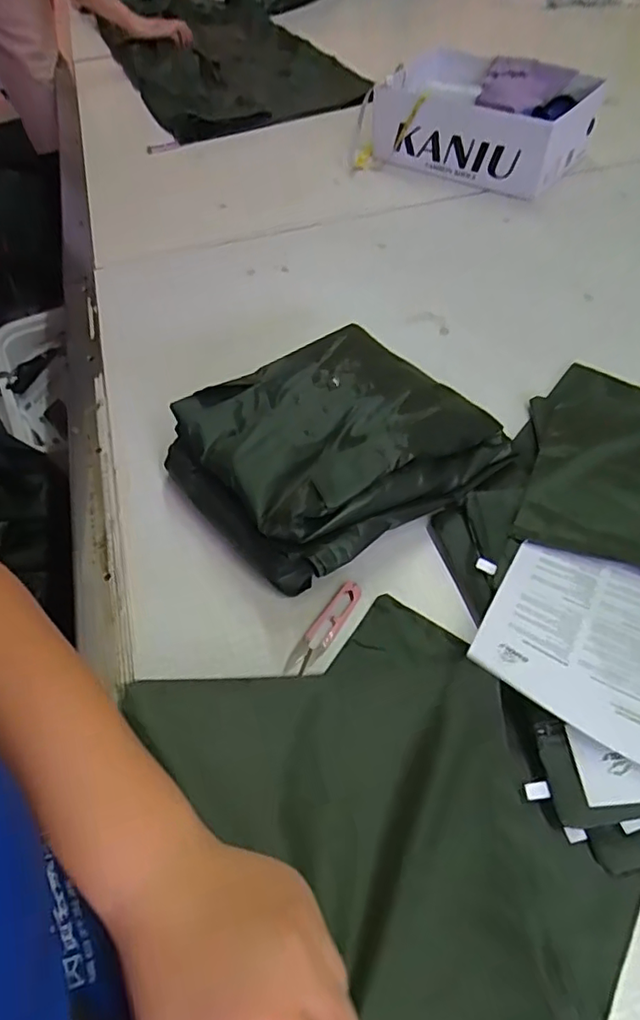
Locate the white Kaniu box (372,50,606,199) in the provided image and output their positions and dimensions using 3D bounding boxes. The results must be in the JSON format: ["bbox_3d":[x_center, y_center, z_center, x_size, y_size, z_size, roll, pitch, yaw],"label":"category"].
[{"bbox_3d":[0.321,-0.786,1.133,0.408,0.128,0.300,29,60,23],"label":"white Kaniu box"}]

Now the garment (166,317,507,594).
[{"bbox_3d":[0.015,-0.072,0.594,0.297,0.094,0.249,-33,57,-21],"label":"garment"}]

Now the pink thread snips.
[{"bbox_3d":[0.004,0.105,0.508,0.023,0.009,0.101,27,57,22],"label":"pink thread snips"}]

